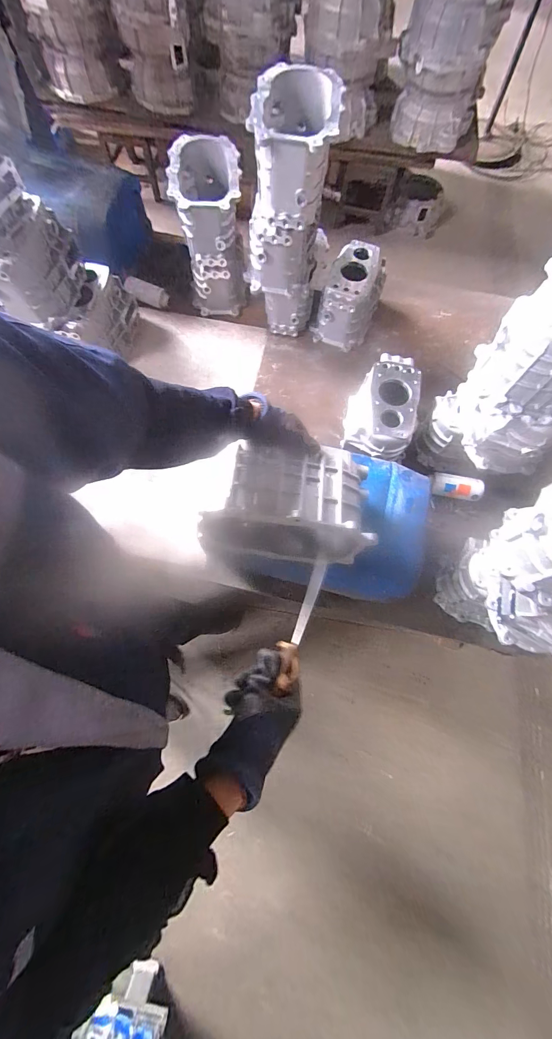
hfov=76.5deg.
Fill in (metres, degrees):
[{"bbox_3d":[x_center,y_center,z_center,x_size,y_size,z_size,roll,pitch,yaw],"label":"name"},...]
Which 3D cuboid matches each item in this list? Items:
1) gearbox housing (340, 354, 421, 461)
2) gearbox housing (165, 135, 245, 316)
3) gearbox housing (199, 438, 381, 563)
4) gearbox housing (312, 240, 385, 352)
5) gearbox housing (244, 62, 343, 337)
[{"bbox_3d":[0.268,-0.277,0.932,0.164,0.159,0.258,7,71,1],"label":"gearbox housing"},{"bbox_3d":[-0.190,-0.841,1.041,0.169,0.325,0.258,-4,72,-3],"label":"gearbox housing"},{"bbox_3d":[0.014,-0.024,0.591,0.267,0.160,0.157,2,71,-1],"label":"gearbox housing"},{"bbox_3d":[0.232,-0.681,1.081,0.159,0.173,0.234,21,72,5],"label":"gearbox housing"},{"bbox_3d":[0.034,-0.751,0.923,0.181,0.487,0.236,15,72,3],"label":"gearbox housing"}]

